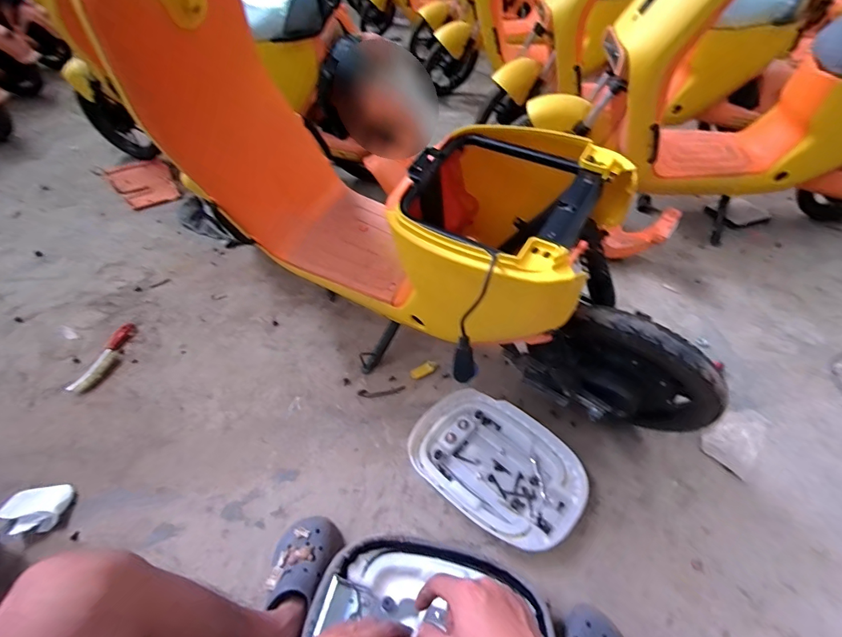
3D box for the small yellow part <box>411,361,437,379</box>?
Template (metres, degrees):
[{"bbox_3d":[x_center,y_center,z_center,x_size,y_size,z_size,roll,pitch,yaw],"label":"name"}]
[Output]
[{"bbox_3d":[0.006,0.135,1.095,0.069,0.016,0.030,-21,51,-20],"label":"small yellow part"}]

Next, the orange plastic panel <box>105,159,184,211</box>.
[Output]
[{"bbox_3d":[-1.015,-0.504,1.564,0.262,0.024,0.208,39,54,20],"label":"orange plastic panel"}]

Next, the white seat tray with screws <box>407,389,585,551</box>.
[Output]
[{"bbox_3d":[0.163,0.300,0.900,0.267,0.039,0.356,-35,57,-29],"label":"white seat tray with screws"}]

